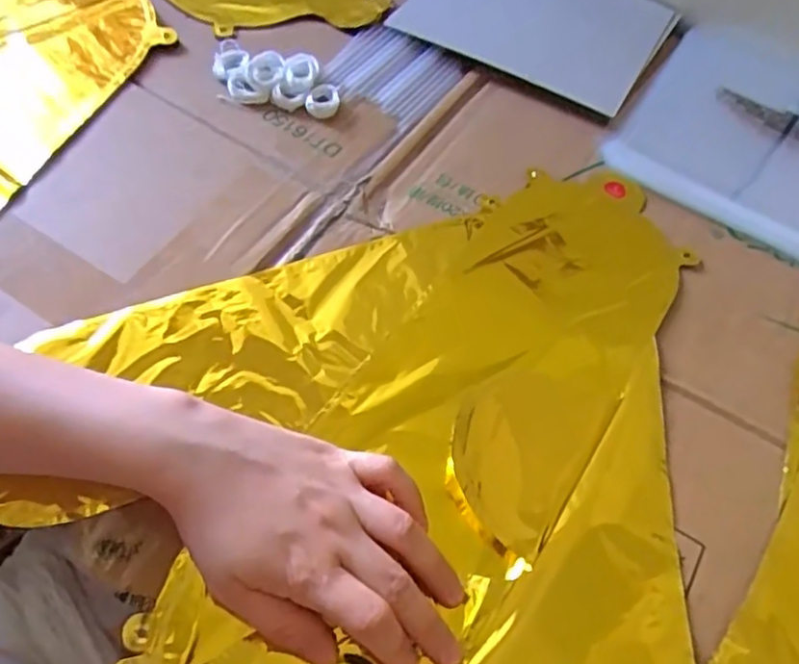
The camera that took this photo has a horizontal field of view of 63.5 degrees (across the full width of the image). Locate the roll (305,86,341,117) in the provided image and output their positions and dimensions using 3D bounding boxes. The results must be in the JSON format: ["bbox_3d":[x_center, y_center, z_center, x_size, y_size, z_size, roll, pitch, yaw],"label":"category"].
[{"bbox_3d":[-0.054,-0.163,0.457,0.023,0.009,0.024,2,58,-4],"label":"roll"}]

